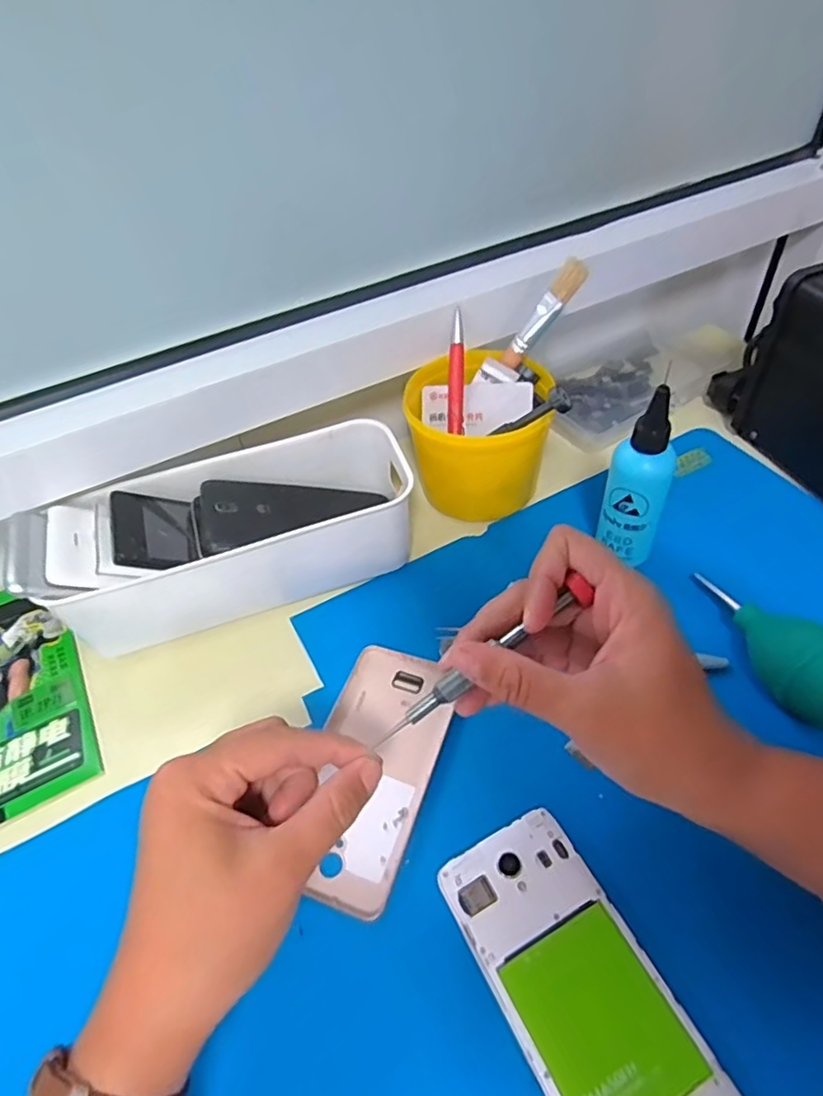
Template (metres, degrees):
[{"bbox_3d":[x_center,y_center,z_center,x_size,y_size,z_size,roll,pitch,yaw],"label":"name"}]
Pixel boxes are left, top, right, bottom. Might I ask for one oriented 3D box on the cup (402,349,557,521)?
[{"bbox_3d":[0.054,-0.082,0.478,0.109,0.091,0.100,-7,48,1],"label":"cup"}]

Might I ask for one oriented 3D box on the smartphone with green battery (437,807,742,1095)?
[{"bbox_3d":[0.075,0.198,0.279,0.069,0.007,0.143,-25,50,-15],"label":"smartphone with green battery"}]

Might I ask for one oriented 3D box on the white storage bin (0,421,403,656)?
[{"bbox_3d":[-0.122,-0.012,0.441,0.256,0.091,0.098,-19,49,-10],"label":"white storage bin"}]

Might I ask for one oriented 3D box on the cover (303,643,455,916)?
[{"bbox_3d":[-0.023,0.125,0.359,0.070,0.010,0.147,12,51,17],"label":"cover"}]

